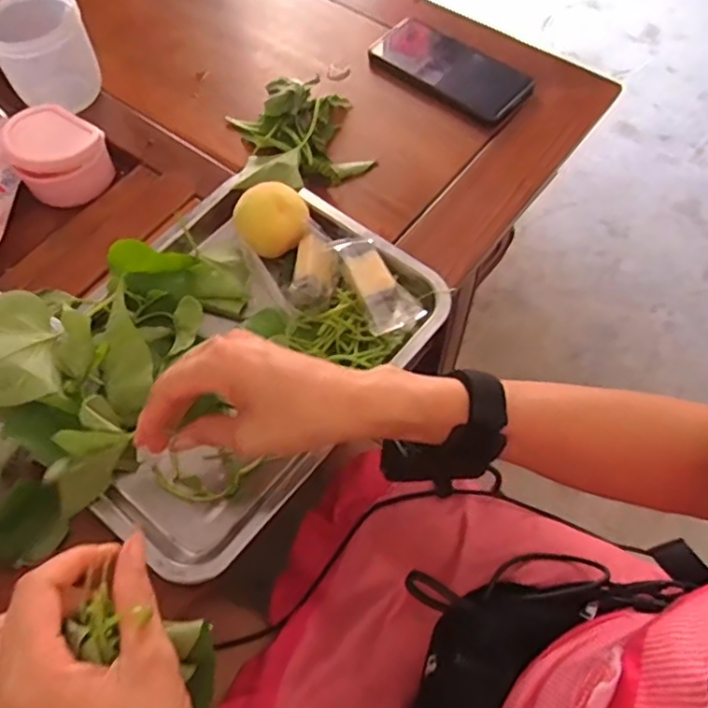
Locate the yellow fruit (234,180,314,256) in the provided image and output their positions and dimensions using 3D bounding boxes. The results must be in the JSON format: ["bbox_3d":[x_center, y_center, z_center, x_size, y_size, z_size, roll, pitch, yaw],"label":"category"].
[{"bbox_3d":[-0.068,-0.111,0.539,0.061,0.050,0.047,-5,62,-2],"label":"yellow fruit"}]

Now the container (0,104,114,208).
[{"bbox_3d":[-0.285,-0.196,0.619,0.084,0.064,0.073,-28,65,-13],"label":"container"}]

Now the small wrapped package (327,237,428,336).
[{"bbox_3d":[0.017,-0.058,0.519,0.046,0.019,0.087,-32,84,-15],"label":"small wrapped package"}]

